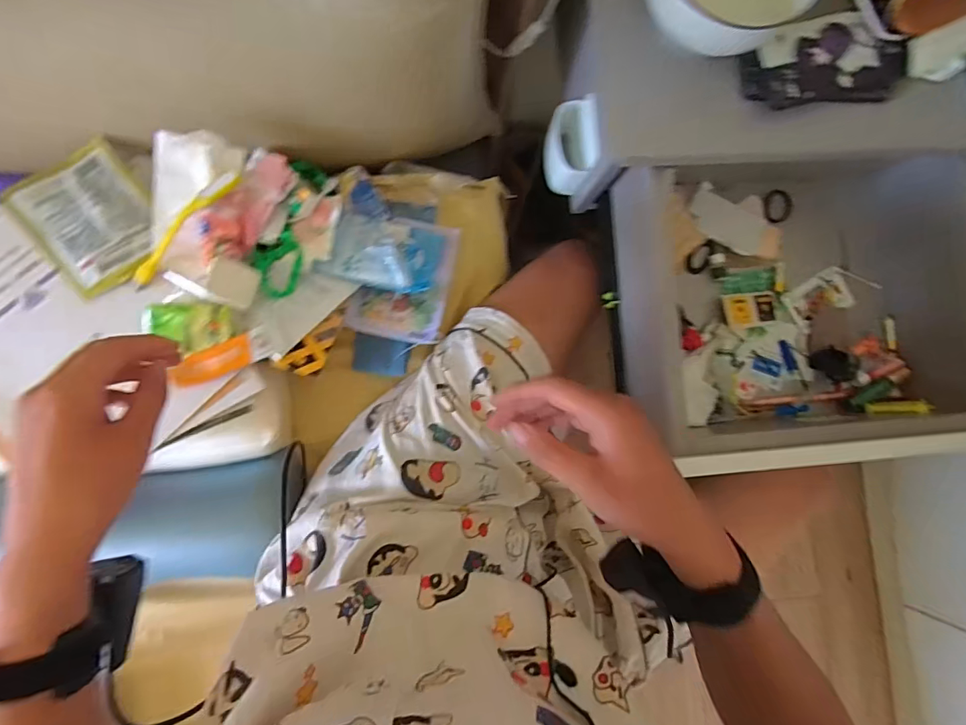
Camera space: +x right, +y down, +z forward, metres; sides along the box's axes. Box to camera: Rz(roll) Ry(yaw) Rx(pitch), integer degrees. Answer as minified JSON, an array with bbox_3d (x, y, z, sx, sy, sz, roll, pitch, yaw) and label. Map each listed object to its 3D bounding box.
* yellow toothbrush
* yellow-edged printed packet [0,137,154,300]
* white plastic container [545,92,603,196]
[{"bbox_3d":[-0.308,-0.139,0.498,0.023,0.009,0.154,44,96,-1],"label":"yellow toothbrush"},{"bbox_3d":[-0.409,-0.150,0.508,0.112,0.019,0.151,-37,89,-9],"label":"yellow-edged printed packet"},{"bbox_3d":[0.106,-0.260,0.590,0.040,0.097,0.083,-11,86,-8],"label":"white plastic container"}]

